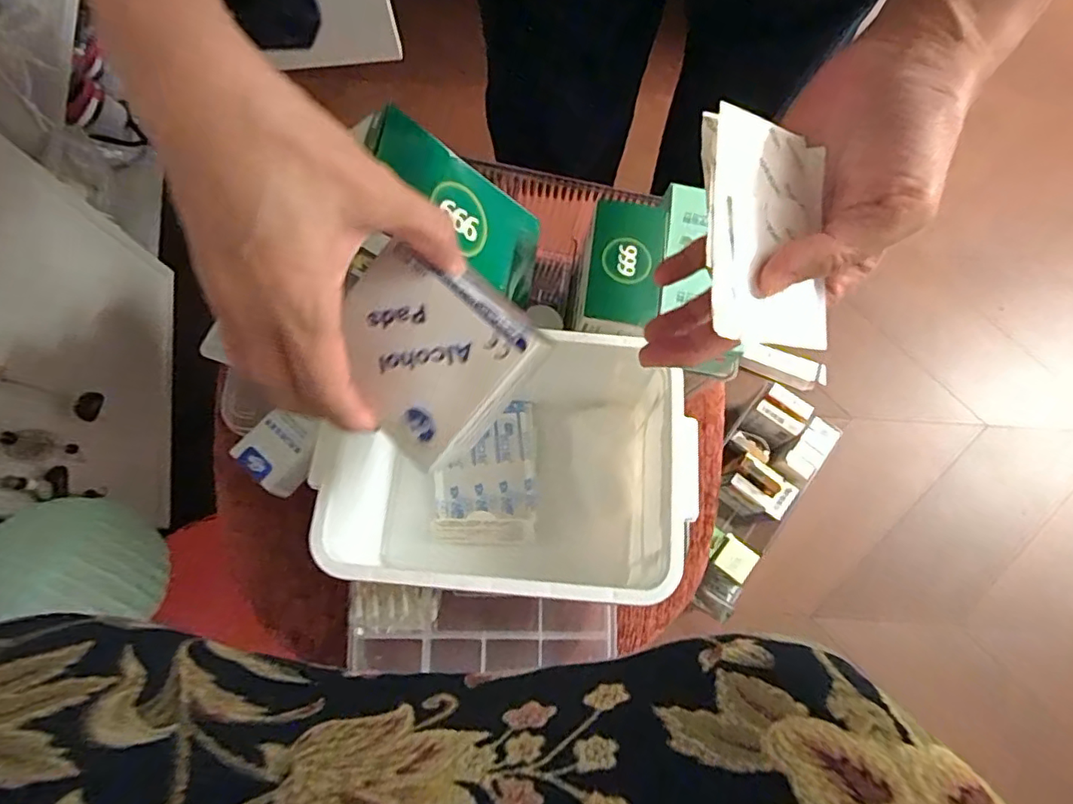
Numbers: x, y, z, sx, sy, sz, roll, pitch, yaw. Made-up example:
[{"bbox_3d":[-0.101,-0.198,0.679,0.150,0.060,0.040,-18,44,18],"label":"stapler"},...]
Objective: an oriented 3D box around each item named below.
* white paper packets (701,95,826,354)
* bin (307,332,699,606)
[{"bbox_3d":[0.096,-0.071,0.238,0.061,0.005,0.092,0,88,-26],"label":"white paper packets"},{"bbox_3d":[-0.019,0.051,0.395,0.220,0.128,0.144,5,75,0],"label":"bin"}]

